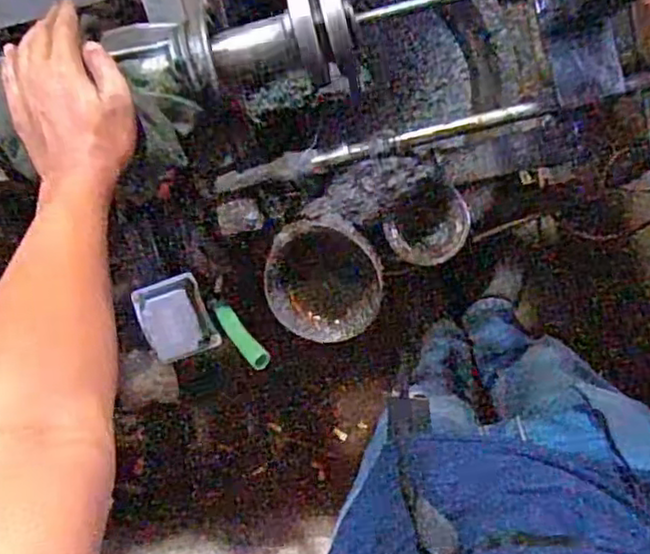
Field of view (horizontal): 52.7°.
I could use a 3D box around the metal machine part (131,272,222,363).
[{"bbox_3d":[-0.158,0.044,0.696,0.068,0.036,0.088,-21,96,8],"label":"metal machine part"}]

